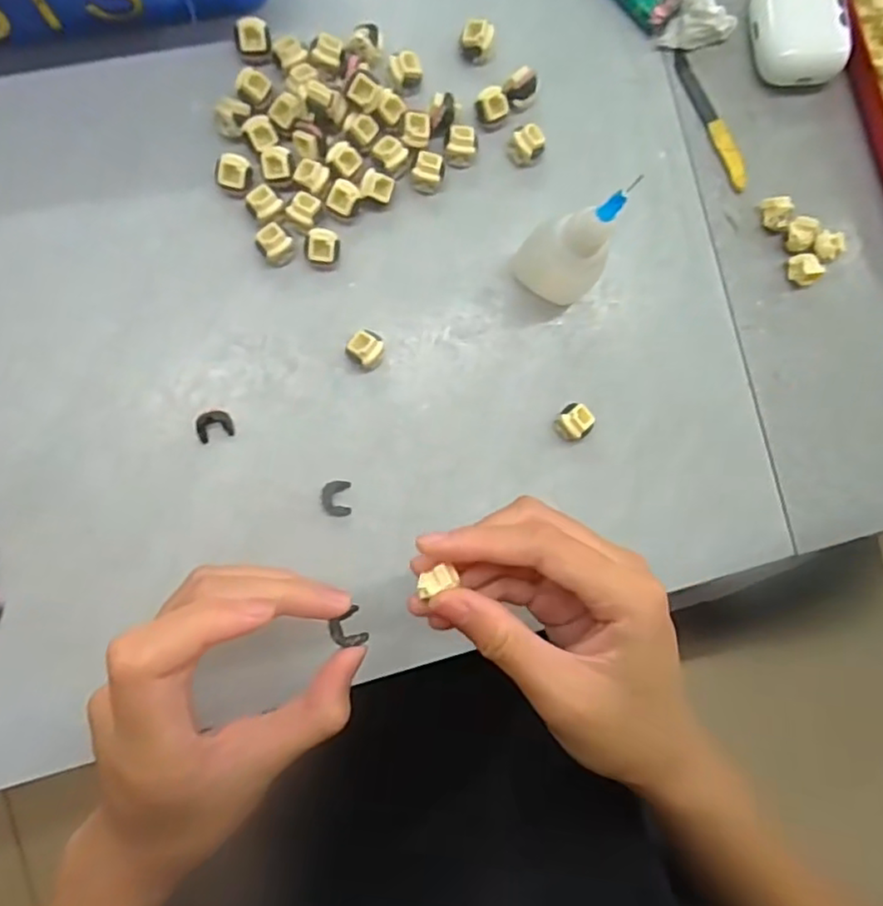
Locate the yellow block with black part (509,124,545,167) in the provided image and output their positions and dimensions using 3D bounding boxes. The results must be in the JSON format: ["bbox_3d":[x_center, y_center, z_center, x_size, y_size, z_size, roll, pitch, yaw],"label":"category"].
[{"bbox_3d":[0.041,-0.149,0.309,0.015,0.011,0.014,-22,90,-7],"label":"yellow block with black part"}]

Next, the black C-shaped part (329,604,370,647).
[{"bbox_3d":[-0.034,0.066,0.237,0.012,0.007,0.013,-23,93,-6],"label":"black C-shaped part"}]

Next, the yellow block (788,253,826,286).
[{"bbox_3d":[0.184,-0.093,0.324,0.012,0.013,0.015,-10,88,-6],"label":"yellow block"}]

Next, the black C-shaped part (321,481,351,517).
[{"bbox_3d":[-0.048,0.021,0.296,0.013,0.004,0.016,-2,87,-6],"label":"black C-shaped part"}]

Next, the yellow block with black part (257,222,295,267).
[{"bbox_3d":[-0.076,-0.095,0.293,0.014,0.011,0.016,-40,92,-6],"label":"yellow block with black part"}]

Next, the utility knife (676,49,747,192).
[{"bbox_3d":[0.137,-0.170,0.328,0.010,0.007,0.077,-25,90,-7],"label":"utility knife"}]

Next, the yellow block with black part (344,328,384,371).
[{"bbox_3d":[-0.035,-0.047,0.297,0.017,0.014,0.016,37,84,-3],"label":"yellow block with black part"}]

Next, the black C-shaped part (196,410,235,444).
[{"bbox_3d":[-0.103,-0.013,0.289,0.015,0.007,0.013,-18,92,-6],"label":"black C-shaped part"}]

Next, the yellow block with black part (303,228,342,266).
[{"bbox_3d":[-0.055,-0.094,0.295,0.016,0.013,0.014,-4,88,-6],"label":"yellow block with black part"}]

